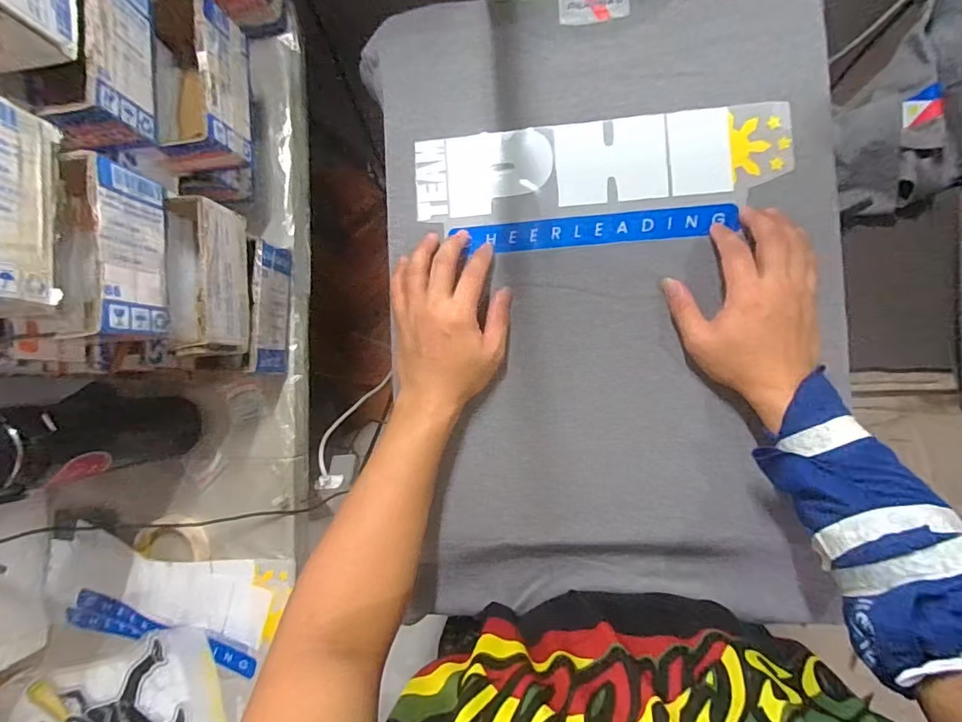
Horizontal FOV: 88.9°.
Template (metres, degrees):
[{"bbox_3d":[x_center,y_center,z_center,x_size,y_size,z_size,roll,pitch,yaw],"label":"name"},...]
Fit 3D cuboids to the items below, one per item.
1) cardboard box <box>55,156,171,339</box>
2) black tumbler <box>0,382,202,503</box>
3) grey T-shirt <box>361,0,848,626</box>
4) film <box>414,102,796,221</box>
[{"bbox_3d":[-0.345,-0.097,0.437,0.087,0.071,0.156,-4,87,7],"label":"cardboard box"},{"bbox_3d":[-0.390,0.075,0.505,0.077,0.273,0.074,-29,84,5],"label":"black tumbler"},{"bbox_3d":[0.111,-0.066,0.457,0.400,0.024,0.586,-3,87,7],"label":"grey T-shirt"},{"bbox_3d":[0.104,-0.182,0.449,0.332,0.005,0.076,-4,87,7],"label":"film"}]

